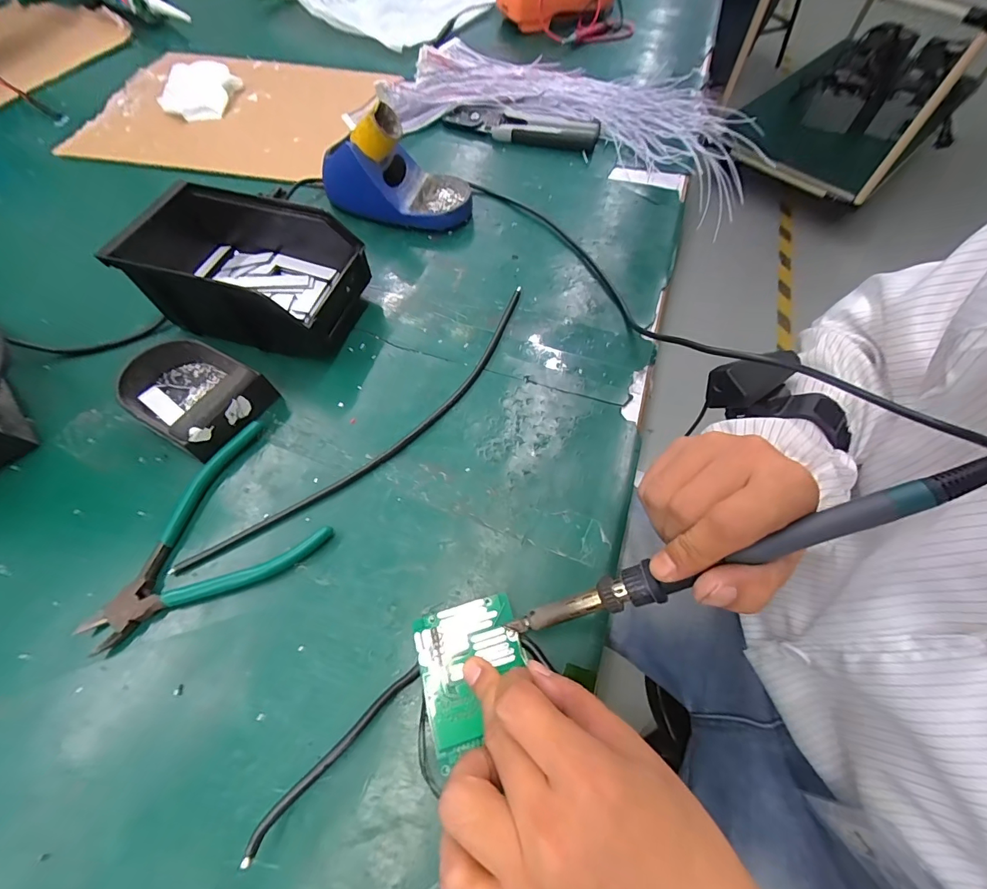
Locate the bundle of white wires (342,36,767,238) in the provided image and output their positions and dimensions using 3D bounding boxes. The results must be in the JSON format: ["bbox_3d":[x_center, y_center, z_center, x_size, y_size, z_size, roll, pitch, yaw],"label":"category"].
[{"bbox_3d":[0.095,-0.438,0.580,0.500,0.078,0.243,12,63,1],"label":"bundle of white wires"}]

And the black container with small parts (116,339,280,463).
[{"bbox_3d":[-0.236,-0.042,0.334,0.107,0.037,0.074,28,65,14],"label":"black container with small parts"}]

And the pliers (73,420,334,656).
[{"bbox_3d":[-0.200,0.063,0.290,0.143,0.012,0.112,-35,68,-17],"label":"pliers"}]

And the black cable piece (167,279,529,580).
[{"bbox_3d":[-0.076,-0.016,0.335,0.049,0.004,0.341,39,68,18],"label":"black cable piece"}]

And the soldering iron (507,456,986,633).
[{"bbox_3d":[0.113,0.056,0.213,0.237,0.018,0.019,-26,62,17],"label":"soldering iron"}]

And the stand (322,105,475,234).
[{"bbox_3d":[-0.101,-0.288,0.444,0.155,0.085,0.080,9,62,4],"label":"stand"}]

